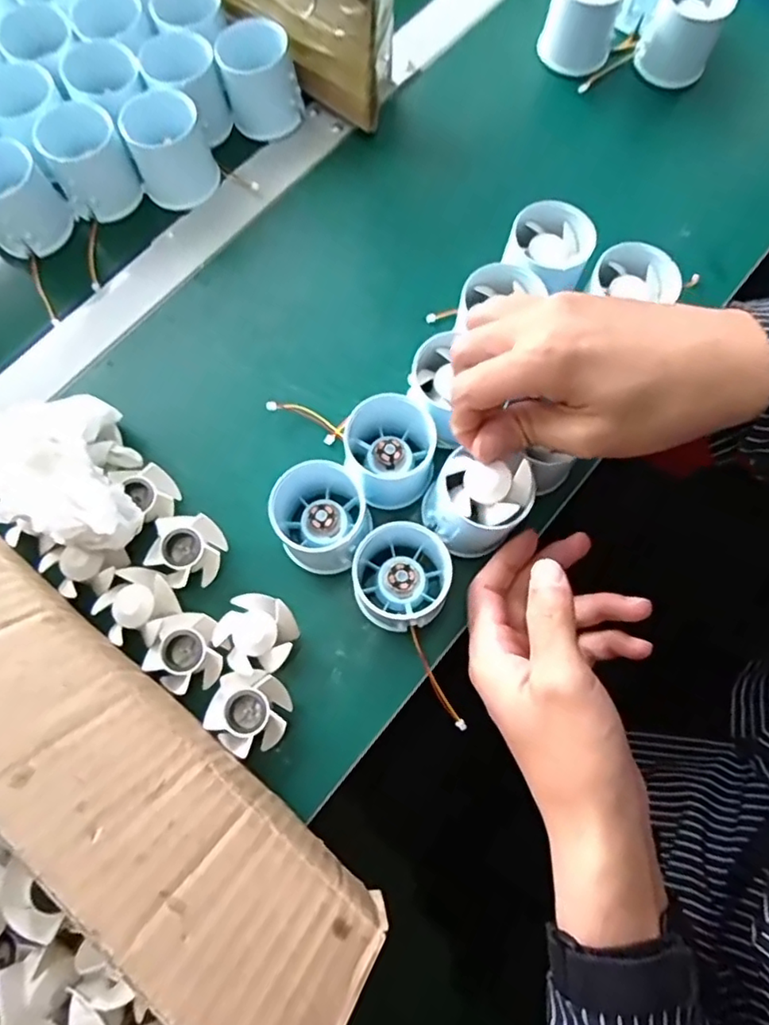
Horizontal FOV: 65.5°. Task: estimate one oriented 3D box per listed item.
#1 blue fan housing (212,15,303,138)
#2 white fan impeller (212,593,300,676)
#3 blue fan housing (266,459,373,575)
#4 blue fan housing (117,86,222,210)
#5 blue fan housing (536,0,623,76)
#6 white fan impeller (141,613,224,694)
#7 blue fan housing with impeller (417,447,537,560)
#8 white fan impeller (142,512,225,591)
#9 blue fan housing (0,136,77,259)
[{"bbox_3d":[-0.093,-0.323,0.441,0.051,0.050,0.062,-15,73,-4],"label":"blue fan housing"},{"bbox_3d":[-0.073,0.070,0.342,0.043,0.016,0.043,0,73,0],"label":"white fan impeller"},{"bbox_3d":[-0.037,0.000,0.344,0.059,0.046,0.053,36,76,11],"label":"blue fan housing"},{"bbox_3d":[-0.151,-0.255,0.420,0.054,0.045,0.055,-27,75,-8],"label":"blue fan housing"},{"bbox_3d":[0.151,-0.376,0.456,0.052,0.054,0.052,19,74,6],"label":"blue fan housing"},{"bbox_3d":[-0.113,0.079,0.336,0.041,0.018,0.042,0,73,0],"label":"white fan impeller"},{"bbox_3d":[0.051,-0.005,0.335,0.050,0.055,0.047,34,76,10],"label":"blue fan housing with impeller"},{"bbox_3d":[-0.117,0.023,0.354,0.039,0.019,0.042,0,73,0],"label":"white fan impeller"},{"bbox_3d":[-0.254,-0.216,0.408,0.051,0.044,0.061,-39,77,-11],"label":"blue fan housing"}]

